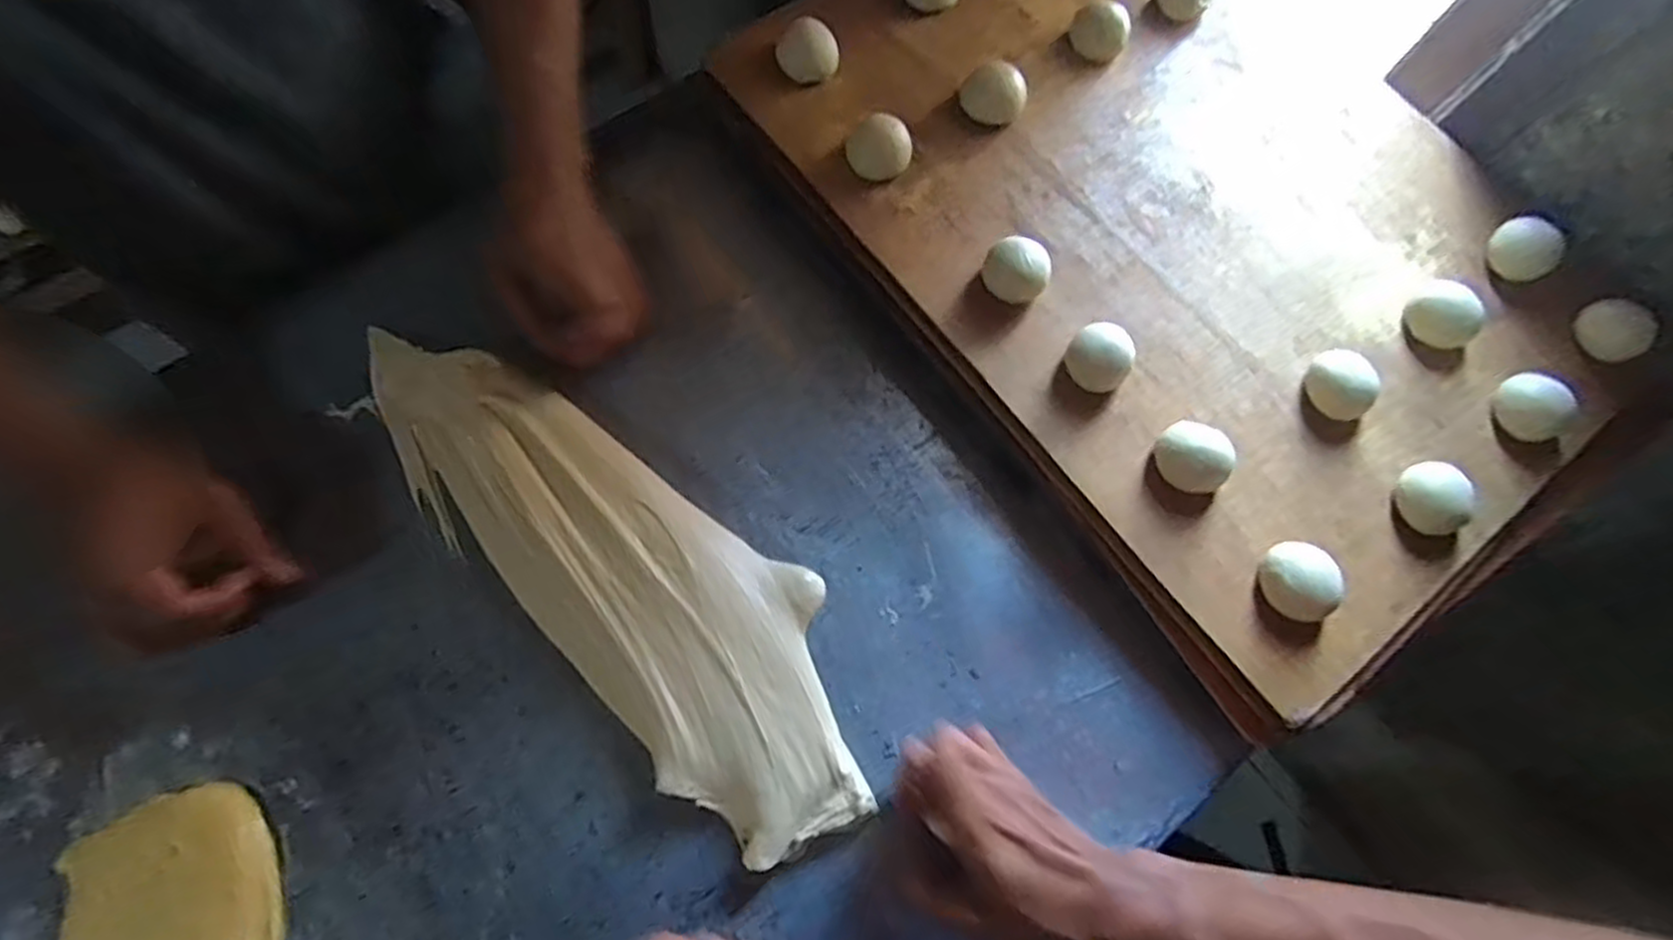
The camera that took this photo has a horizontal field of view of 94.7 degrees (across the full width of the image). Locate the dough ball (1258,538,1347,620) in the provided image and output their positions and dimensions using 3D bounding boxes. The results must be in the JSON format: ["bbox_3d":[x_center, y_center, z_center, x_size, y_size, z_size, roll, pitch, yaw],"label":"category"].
[{"bbox_3d":[0.273,0.066,0.455,0.039,0.025,0.044,-31,76,-10],"label":"dough ball"}]

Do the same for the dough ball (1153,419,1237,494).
[{"bbox_3d":[0.219,-0.008,0.473,0.040,0.026,0.045,-33,77,-11],"label":"dough ball"}]

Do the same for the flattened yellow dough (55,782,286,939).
[{"bbox_3d":[-0.346,0.228,0.399,0.095,0.020,0.107,-29,76,-10],"label":"flattened yellow dough"}]

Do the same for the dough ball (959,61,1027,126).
[{"bbox_3d":[0.113,-0.270,0.555,0.044,0.023,0.040,0,73,-2],"label":"dough ball"}]

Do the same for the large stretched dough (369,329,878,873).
[{"bbox_3d":[-0.134,0.049,0.474,0.127,0.028,0.399,-43,79,-13],"label":"large stretched dough"}]

